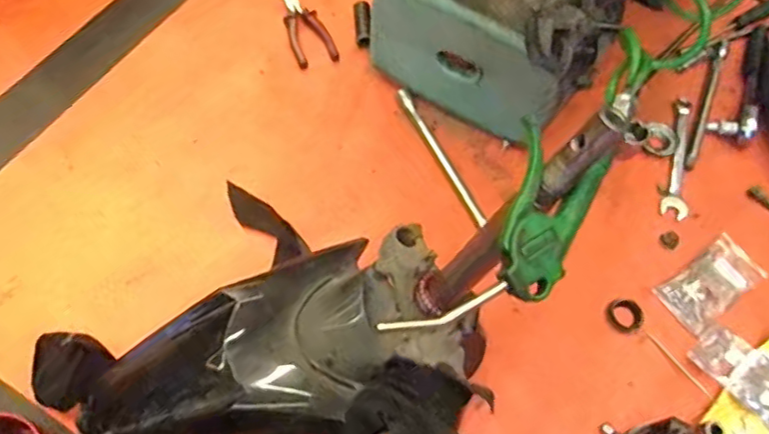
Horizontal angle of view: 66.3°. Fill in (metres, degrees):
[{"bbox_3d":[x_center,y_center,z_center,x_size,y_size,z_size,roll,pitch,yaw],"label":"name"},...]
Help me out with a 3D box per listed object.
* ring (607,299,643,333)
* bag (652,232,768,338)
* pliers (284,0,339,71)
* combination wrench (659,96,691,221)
[{"bbox_3d":[0.288,0.117,0.703,0.039,0.008,0.039,1,61,-1],"label":"ring"},{"bbox_3d":[0.403,0.078,0.718,0.145,0.015,0.068,-31,67,-17],"label":"bag"},{"bbox_3d":[-0.120,-0.291,0.903,0.062,0.017,0.140,-18,63,-11],"label":"pliers"},{"bbox_3d":[0.407,-0.088,0.813,0.036,0.011,0.205,15,62,7],"label":"combination wrench"}]

